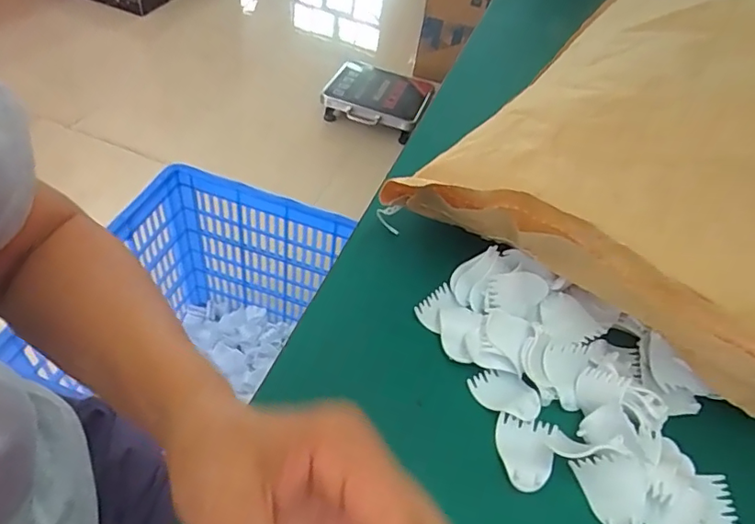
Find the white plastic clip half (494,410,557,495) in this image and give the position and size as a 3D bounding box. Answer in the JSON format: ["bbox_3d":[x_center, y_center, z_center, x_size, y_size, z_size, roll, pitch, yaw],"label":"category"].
[{"bbox_3d":[0.095,0.123,0.347,0.035,0.009,0.045,9,47,-2],"label":"white plastic clip half"}]

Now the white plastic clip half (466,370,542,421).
[{"bbox_3d":[0.088,0.090,0.372,0.048,0.011,0.032,22,48,10],"label":"white plastic clip half"}]

